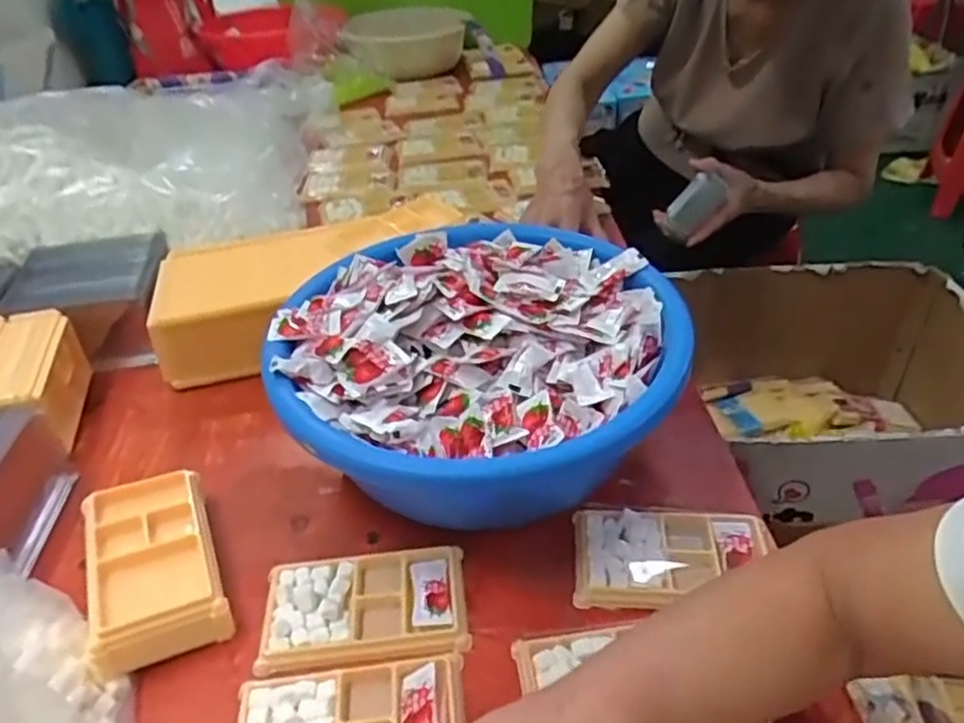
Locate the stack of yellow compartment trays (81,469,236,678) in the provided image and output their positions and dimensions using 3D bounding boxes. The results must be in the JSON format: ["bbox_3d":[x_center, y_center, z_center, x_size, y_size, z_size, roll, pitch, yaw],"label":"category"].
[{"bbox_3d":[-0.230,0.143,0.488,0.087,0.044,0.140,-17,40,-17],"label":"stack of yellow compartment trays"}]

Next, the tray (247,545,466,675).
[{"bbox_3d":[-0.079,0.167,0.471,0.135,0.015,0.080,-6,38,-3],"label":"tray"}]

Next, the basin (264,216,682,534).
[{"bbox_3d":[-0.002,0.015,0.561,0.304,0.134,0.305,-2,38,2],"label":"basin"}]

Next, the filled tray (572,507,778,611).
[{"bbox_3d":[0.137,0.138,0.487,0.138,0.018,0.072,0,38,4],"label":"filled tray"}]

